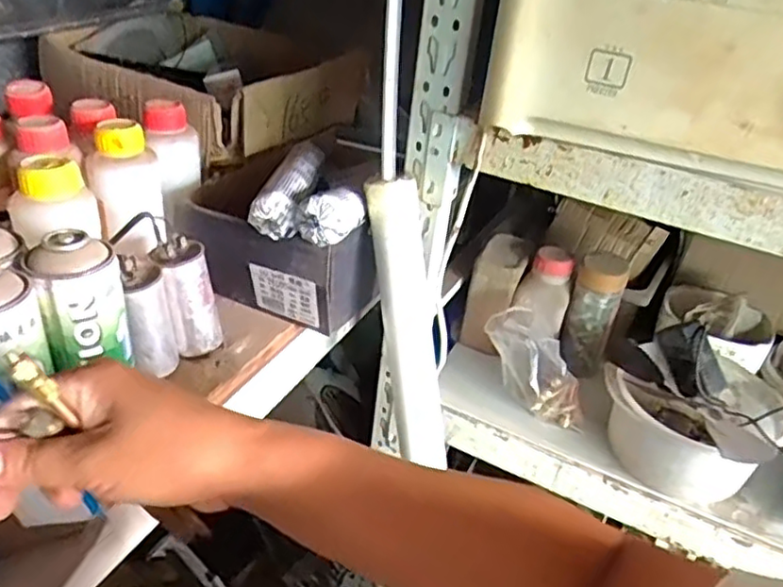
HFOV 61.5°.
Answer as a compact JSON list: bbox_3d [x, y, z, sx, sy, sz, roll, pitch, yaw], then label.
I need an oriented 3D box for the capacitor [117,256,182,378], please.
[{"bbox_3d":[-0.221,0.021,0.596,0.037,0.105,0.049,25,36,29],"label":"capacitor"}]

